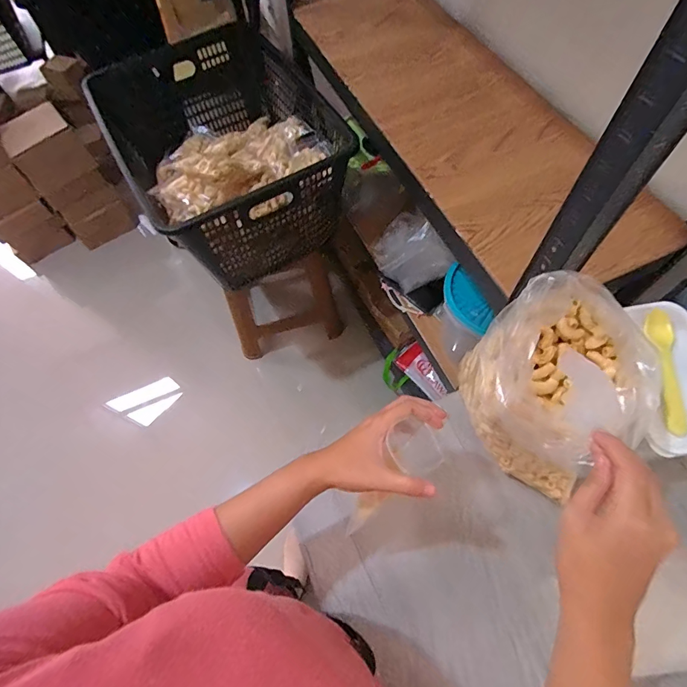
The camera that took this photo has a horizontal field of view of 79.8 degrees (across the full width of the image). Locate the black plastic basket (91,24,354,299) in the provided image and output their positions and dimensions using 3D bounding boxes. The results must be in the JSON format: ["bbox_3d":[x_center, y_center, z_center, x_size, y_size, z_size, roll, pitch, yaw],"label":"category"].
[{"bbox_3d":[-0.288,-0.464,1.025,0.439,0.292,0.618,-30,66,-12],"label":"black plastic basket"}]

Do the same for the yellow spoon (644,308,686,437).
[{"bbox_3d":[0.398,0.031,0.503,0.029,0.010,0.163,5,64,5],"label":"yellow spoon"}]

